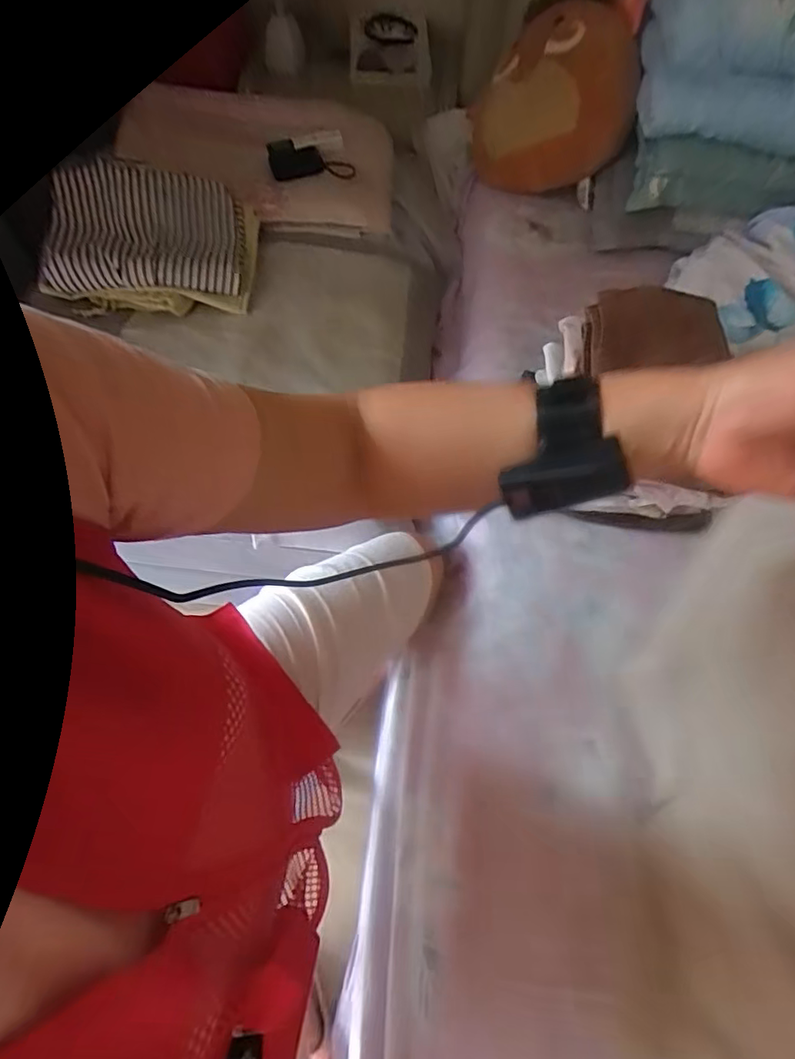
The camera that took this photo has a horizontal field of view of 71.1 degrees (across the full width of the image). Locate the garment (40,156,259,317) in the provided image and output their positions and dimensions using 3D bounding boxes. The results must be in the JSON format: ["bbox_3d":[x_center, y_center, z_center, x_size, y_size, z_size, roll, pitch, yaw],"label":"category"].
[{"bbox_3d":[-0.449,-0.529,1.010,0.345,0.082,0.320,-3,62,-5],"label":"garment"}]

